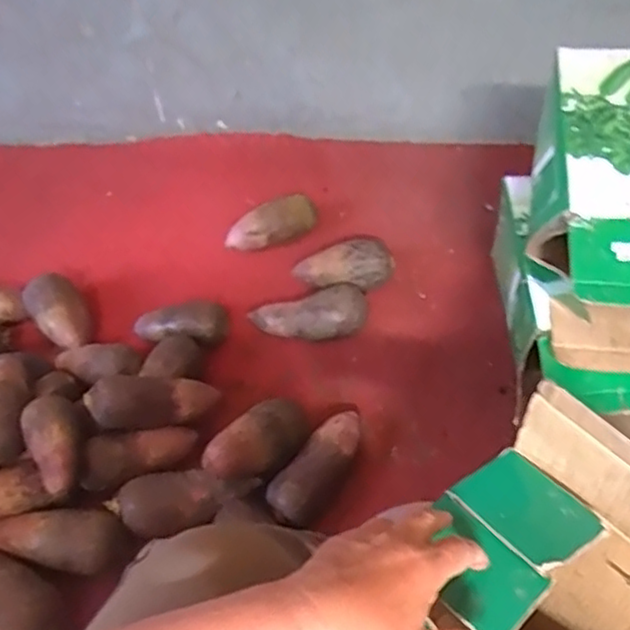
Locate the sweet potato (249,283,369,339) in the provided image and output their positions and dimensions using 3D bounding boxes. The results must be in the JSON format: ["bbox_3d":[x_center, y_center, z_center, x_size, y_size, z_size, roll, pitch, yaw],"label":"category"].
[{"bbox_3d":[-0.009,0.004,1.067,0.186,0.070,0.065,-6,47,0],"label":"sweet potato"}]

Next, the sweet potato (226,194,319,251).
[{"bbox_3d":[-0.075,-0.160,1.170,0.169,0.067,0.052,-23,49,-15],"label":"sweet potato"}]

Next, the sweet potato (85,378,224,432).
[{"bbox_3d":[-0.212,0.115,0.882,0.172,0.060,0.055,0,44,-22],"label":"sweet potato"}]

